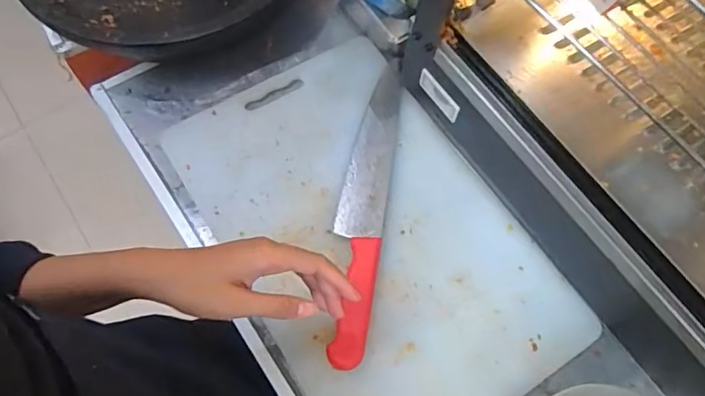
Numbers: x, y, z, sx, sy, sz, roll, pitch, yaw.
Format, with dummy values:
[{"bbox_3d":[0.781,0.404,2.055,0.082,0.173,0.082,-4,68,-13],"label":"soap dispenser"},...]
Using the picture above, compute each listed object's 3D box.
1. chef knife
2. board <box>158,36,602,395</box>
[{"bbox_3d":[0.013,0.002,0.565,0.049,0.028,0.350,8,60,2],"label":"chef knife"},{"bbox_3d":[0.016,0.034,0.560,0.282,0.016,0.434,-31,71,-14],"label":"board"}]

